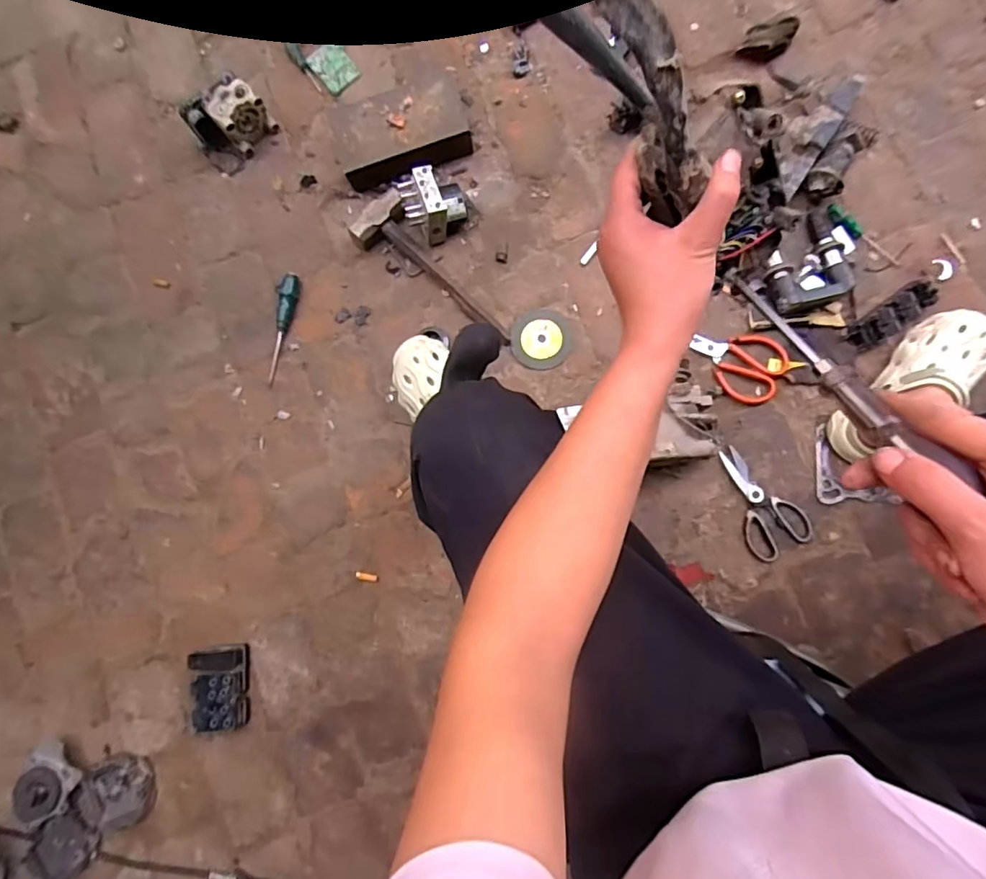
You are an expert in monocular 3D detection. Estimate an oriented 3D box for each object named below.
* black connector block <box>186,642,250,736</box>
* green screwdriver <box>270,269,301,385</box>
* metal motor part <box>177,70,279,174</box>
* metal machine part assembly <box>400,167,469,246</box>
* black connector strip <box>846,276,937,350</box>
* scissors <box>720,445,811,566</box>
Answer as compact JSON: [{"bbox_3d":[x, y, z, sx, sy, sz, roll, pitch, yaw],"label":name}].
[{"bbox_3d":[-0.425,0.386,0.852,0.084,0.051,0.125,-4,82,4],"label":"black connector block"},{"bbox_3d":[-0.358,-0.188,0.930,0.030,0.028,0.188,8,84,6],"label":"green screwdriver"},{"bbox_3d":[-0.454,-0.541,0.942,0.134,0.091,0.075,-42,81,-1],"label":"metal motor part"},{"bbox_3d":[-0.097,-0.385,0.904,0.102,0.097,0.096,-12,82,3],"label":"metal machine part assembly"},{"bbox_3d":[0.609,-0.190,0.832,0.139,0.032,0.050,-36,81,0],"label":"black connector strip"},{"bbox_3d":[0.404,0.094,0.839,0.094,0.012,0.174,-30,81,1],"label":"scissors"}]

